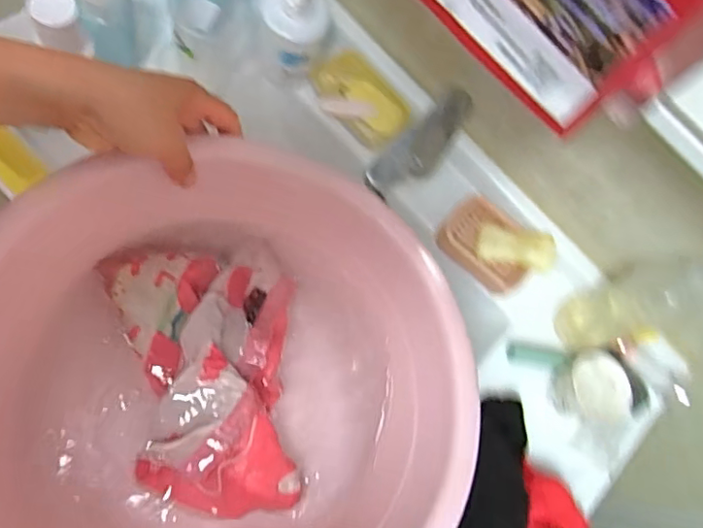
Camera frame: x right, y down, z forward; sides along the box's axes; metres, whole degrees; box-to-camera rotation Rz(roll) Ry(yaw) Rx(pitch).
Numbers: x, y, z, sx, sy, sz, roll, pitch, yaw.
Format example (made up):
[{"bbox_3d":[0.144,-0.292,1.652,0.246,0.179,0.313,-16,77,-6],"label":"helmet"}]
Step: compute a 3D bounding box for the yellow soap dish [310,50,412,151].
[{"bbox_3d":[0.012,-0.213,0.730,0.128,0.039,0.073,42,74,13],"label":"yellow soap dish"}]

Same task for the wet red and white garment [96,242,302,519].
[{"bbox_3d":[-0.119,0.097,0.482,0.138,0.083,0.223,-10,70,-5],"label":"wet red and white garment"}]

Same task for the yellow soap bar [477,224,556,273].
[{"bbox_3d":[0.207,-0.021,0.708,0.093,0.020,0.046,9,69,2],"label":"yellow soap bar"}]

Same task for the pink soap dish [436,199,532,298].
[{"bbox_3d":[0.177,-0.027,0.718,0.124,0.033,0.099,36,72,11],"label":"pink soap dish"}]

